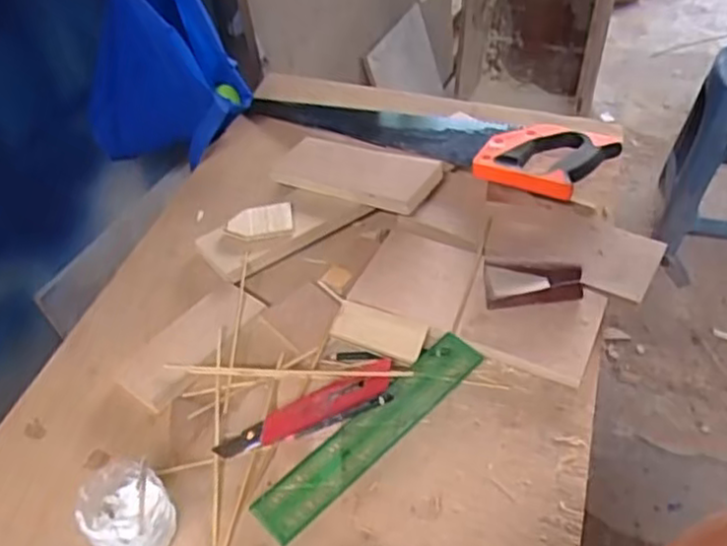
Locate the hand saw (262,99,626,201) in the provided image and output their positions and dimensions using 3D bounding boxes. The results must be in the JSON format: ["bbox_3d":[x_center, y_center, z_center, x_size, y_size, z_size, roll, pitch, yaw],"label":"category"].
[{"bbox_3d":[0.069,-0.197,0.941,0.499,0.038,0.123,22,51,24],"label":"hand saw"}]

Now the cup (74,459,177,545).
[{"bbox_3d":[-0.191,0.194,0.576,0.065,0.052,0.071,-2,45,2],"label":"cup"}]

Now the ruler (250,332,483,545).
[{"bbox_3d":[0.010,0.142,0.651,0.048,0.010,0.254,37,58,26],"label":"ruler"}]

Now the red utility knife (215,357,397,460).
[{"bbox_3d":[-0.049,0.127,0.647,0.167,0.025,0.039,-20,47,-15],"label":"red utility knife"}]

